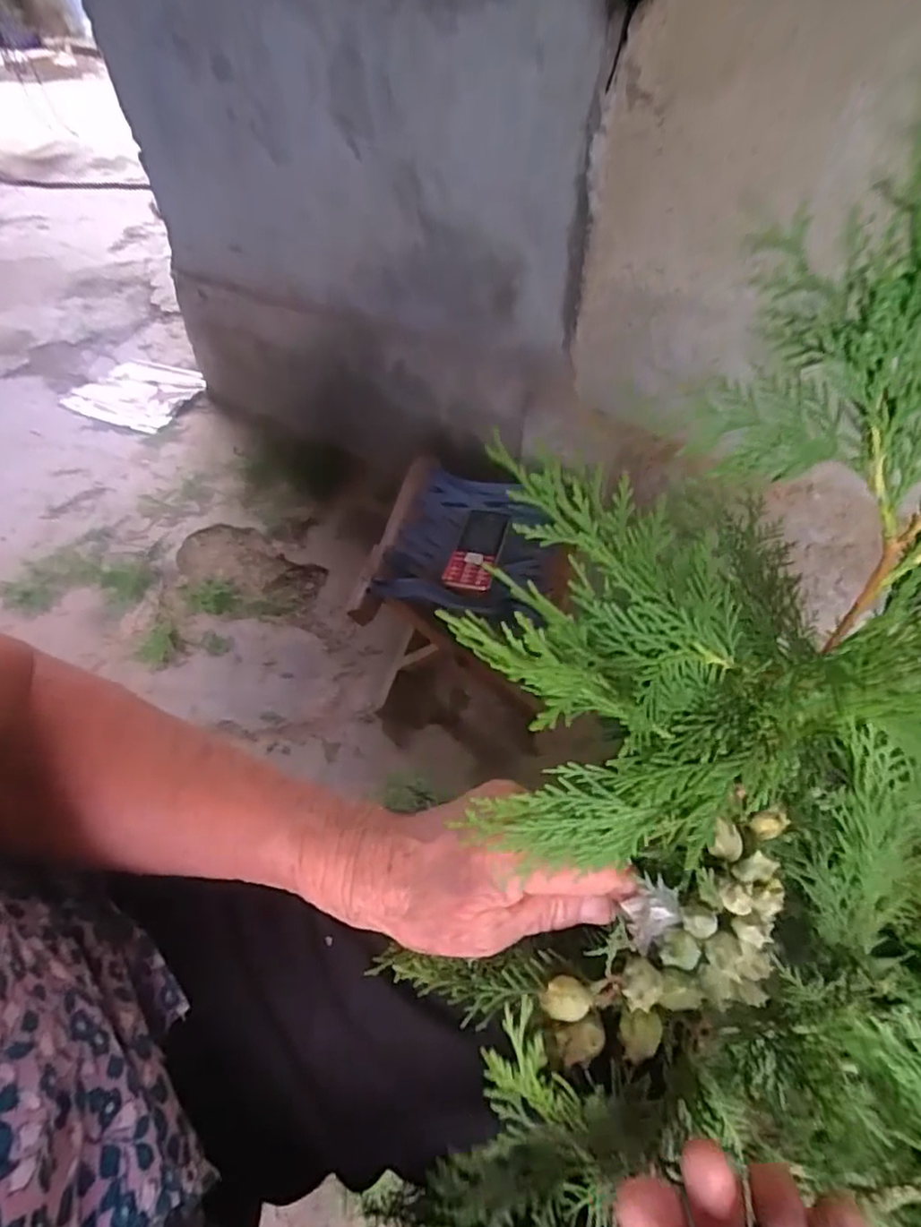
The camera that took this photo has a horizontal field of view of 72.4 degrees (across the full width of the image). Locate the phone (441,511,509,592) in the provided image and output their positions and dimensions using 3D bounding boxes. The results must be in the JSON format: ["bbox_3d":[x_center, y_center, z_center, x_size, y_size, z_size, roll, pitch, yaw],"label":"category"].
[{"bbox_3d":[0.016,-0.071,0.700,0.052,0.011,0.093,13,69,9],"label":"phone"}]

